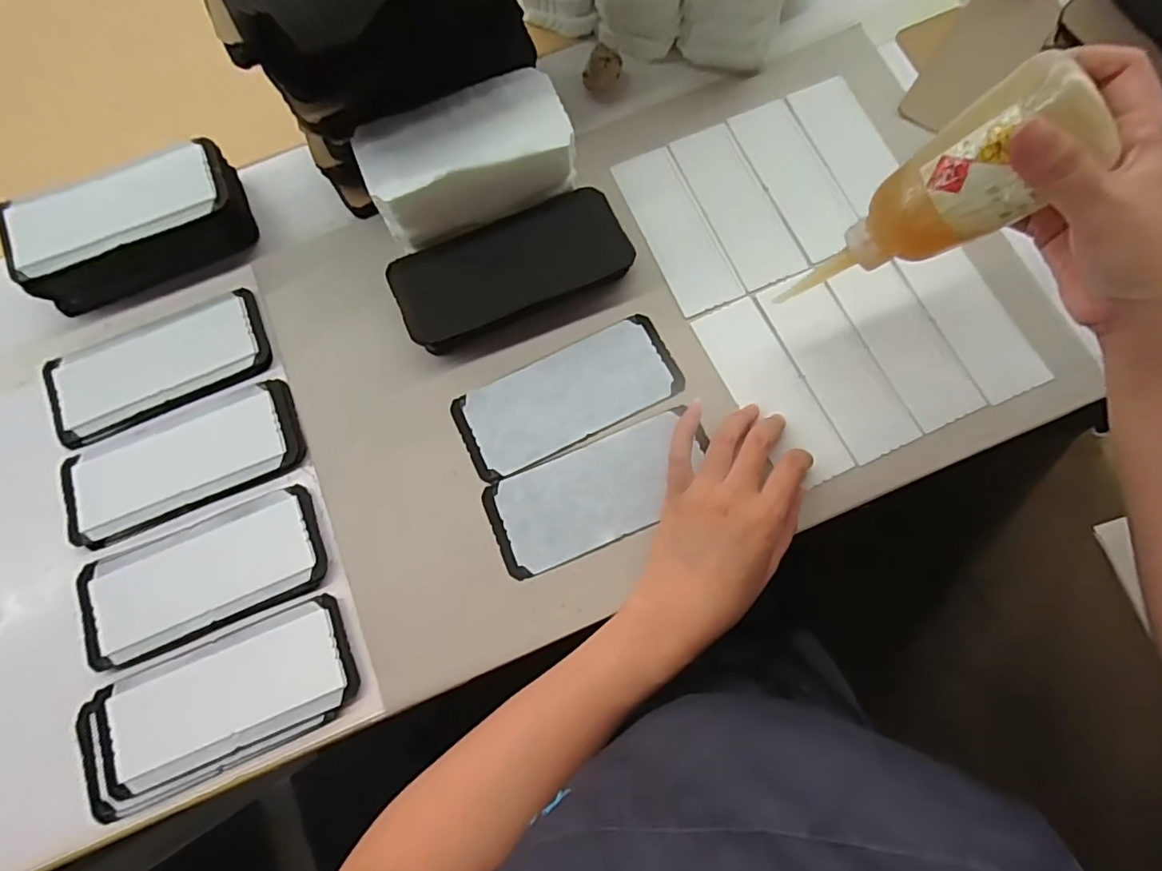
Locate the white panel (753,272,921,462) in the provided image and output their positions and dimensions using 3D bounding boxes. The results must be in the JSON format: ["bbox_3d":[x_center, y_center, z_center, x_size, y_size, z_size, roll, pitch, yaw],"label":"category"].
[{"bbox_3d":[0.190,-0.054,0.406,0.052,0.006,0.145,-25,77,-5],"label":"white panel"}]

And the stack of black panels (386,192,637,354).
[{"bbox_3d":[-0.054,-0.132,0.421,0.175,0.021,0.077,-24,77,-5],"label":"stack of black panels"}]

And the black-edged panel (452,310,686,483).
[{"bbox_3d":[-0.010,-0.031,0.410,0.162,0.010,0.073,-26,77,-5],"label":"black-edged panel"}]

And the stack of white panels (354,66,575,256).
[{"bbox_3d":[-0.081,-0.203,0.413,0.144,0.069,0.073,-24,77,-5],"label":"stack of white panels"}]

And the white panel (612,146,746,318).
[{"bbox_3d":[0.077,-0.165,0.437,0.053,0.004,0.144,-22,77,-5],"label":"white panel"}]

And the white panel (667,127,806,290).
[{"bbox_3d":[0.127,-0.188,0.445,0.052,0.008,0.146,-22,77,-5],"label":"white panel"}]

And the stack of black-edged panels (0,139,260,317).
[{"bbox_3d":[-0.343,-0.163,0.424,0.163,0.054,0.072,-21,77,-4],"label":"stack of black-edged panels"}]

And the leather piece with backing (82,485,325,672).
[{"bbox_3d":[-0.259,0.096,0.377,0.160,0.007,0.073,-21,77,-4],"label":"leather piece with backing"}]

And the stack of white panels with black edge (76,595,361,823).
[{"bbox_3d":[-0.232,0.172,0.355,0.169,0.013,0.077,-23,77,-5],"label":"stack of white panels with black edge"}]

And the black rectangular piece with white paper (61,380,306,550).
[{"bbox_3d":[-0.287,0.020,0.398,0.162,0.011,0.068,-23,77,-5],"label":"black rectangular piece with white paper"}]

